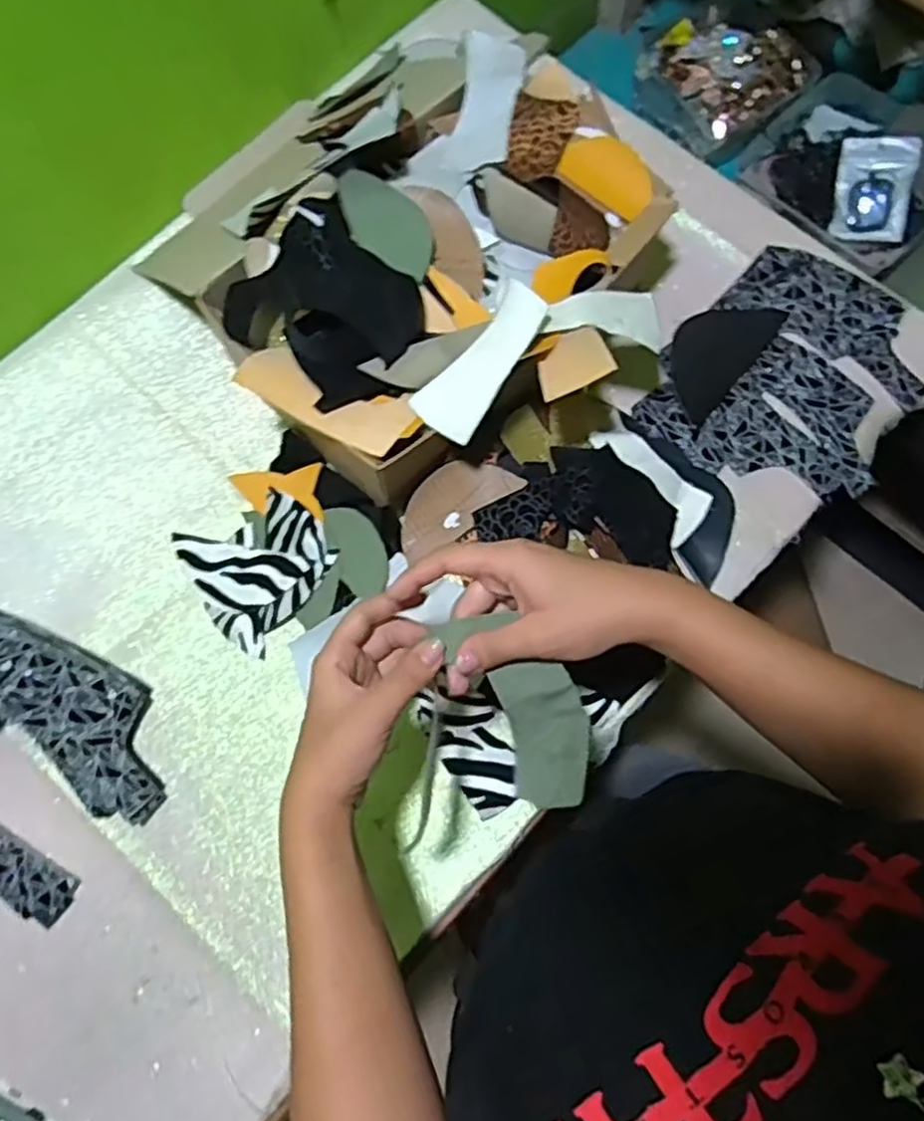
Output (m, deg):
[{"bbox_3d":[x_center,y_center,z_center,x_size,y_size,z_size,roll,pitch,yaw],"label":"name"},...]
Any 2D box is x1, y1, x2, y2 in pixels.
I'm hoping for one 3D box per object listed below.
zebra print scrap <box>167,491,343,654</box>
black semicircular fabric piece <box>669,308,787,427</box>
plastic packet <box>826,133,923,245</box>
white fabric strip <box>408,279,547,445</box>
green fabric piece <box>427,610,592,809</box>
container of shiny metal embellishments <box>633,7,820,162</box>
[{"bbox_3d":[-0.159,0.004,0.586,0.109,0.015,0.107,-31,75,-8],"label":"zebra print scrap"},{"bbox_3d":[0.219,-0.183,0.638,0.068,0.010,0.123,38,78,12],"label":"black semicircular fabric piece"},{"bbox_3d":[0.422,-0.379,0.748,0.070,0.024,0.098,8,107,18],"label":"plastic packet"},{"bbox_3d":[0.017,-0.137,0.506,0.053,0.004,0.114,41,92,29],"label":"white fabric strip"},{"bbox_3d":[0.035,0.077,0.402,0.051,0.028,0.116,-29,89,-7],"label":"green fabric piece"},{"bbox_3d":[0.294,-0.553,0.825,0.150,0.049,0.163,-39,76,-10],"label":"container of shiny metal embellishments"}]

